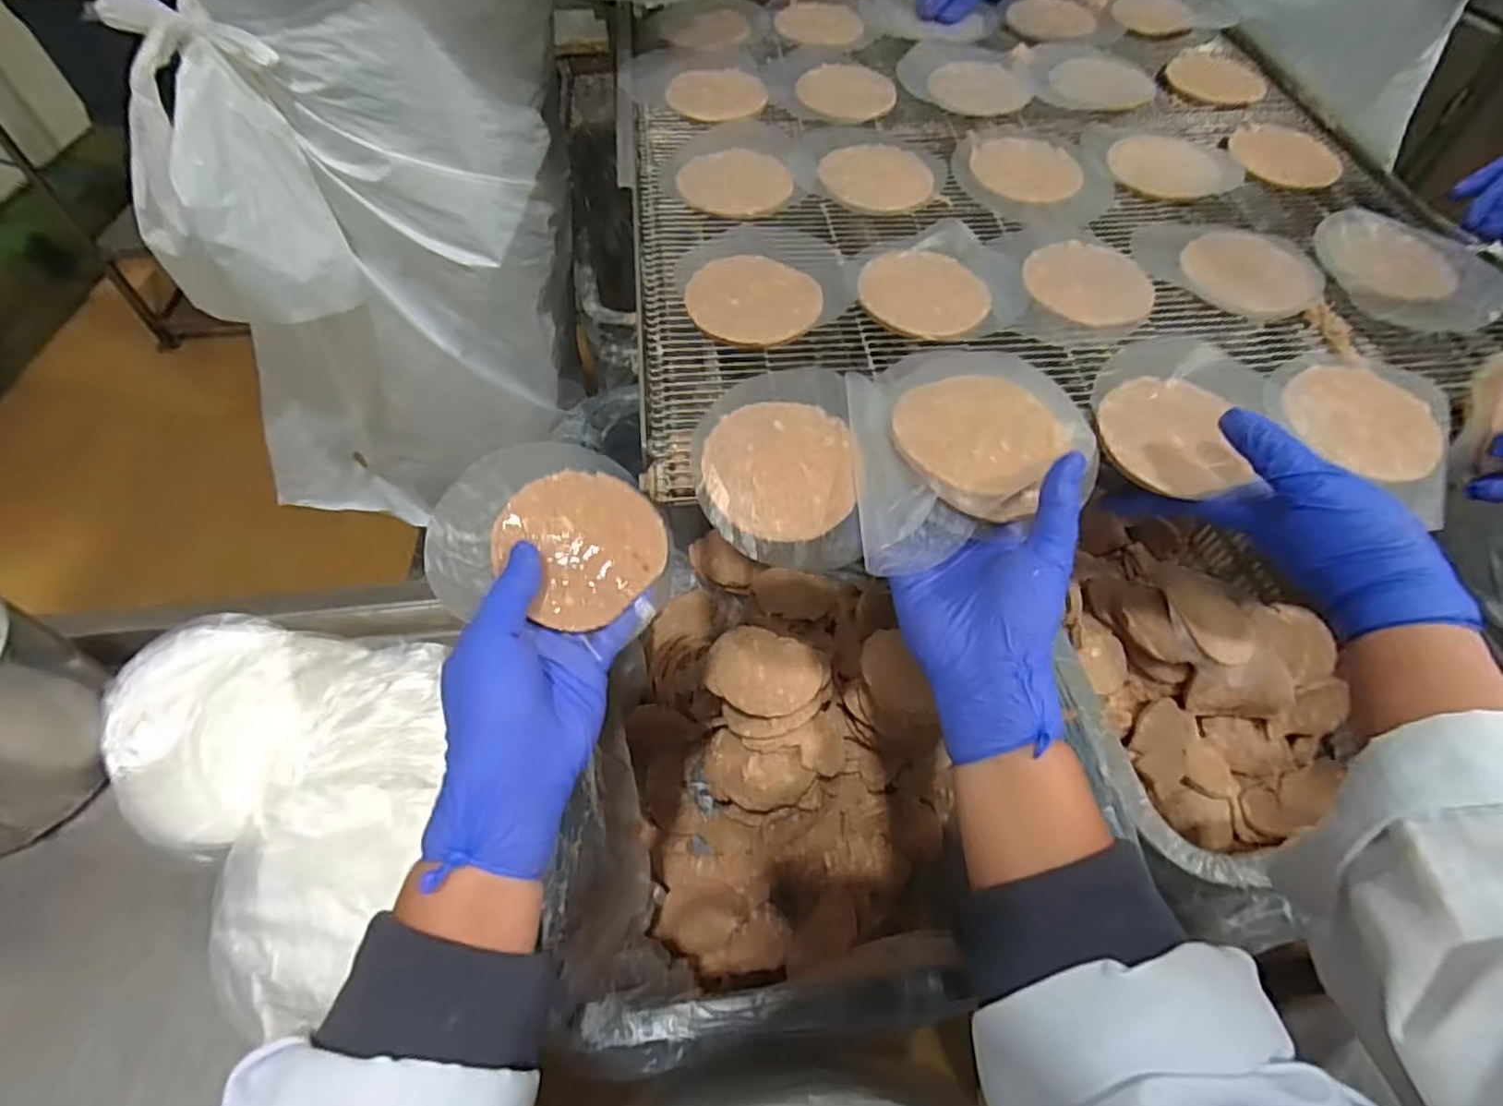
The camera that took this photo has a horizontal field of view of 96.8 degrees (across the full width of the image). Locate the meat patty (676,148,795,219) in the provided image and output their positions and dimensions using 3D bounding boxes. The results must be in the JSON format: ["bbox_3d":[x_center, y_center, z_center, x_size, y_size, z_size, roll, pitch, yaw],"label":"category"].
[{"bbox_3d":[-0.014,-0.282,0.508,0.080,0.006,0.082,1,60,-1],"label":"meat patty"}]

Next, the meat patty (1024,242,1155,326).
[{"bbox_3d":[0.230,-0.184,0.454,0.084,0.004,0.074,35,65,17],"label":"meat patty"}]

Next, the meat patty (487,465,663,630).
[{"bbox_3d":[-0.085,-0.006,0.344,0.079,0.010,0.078,5,71,-15],"label":"meat patty"}]

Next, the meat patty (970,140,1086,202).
[{"bbox_3d":[0.218,-0.304,0.531,0.085,0.006,0.069,14,60,6],"label":"meat patty"}]

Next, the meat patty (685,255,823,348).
[{"bbox_3d":[0.002,-0.166,0.438,0.084,0.008,0.082,4,60,0],"label":"meat patty"}]

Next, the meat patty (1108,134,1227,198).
[{"bbox_3d":[0.330,-0.309,0.531,0.081,0.010,0.066,0,60,-2],"label":"meat patty"}]

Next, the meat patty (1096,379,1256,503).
[{"bbox_3d":[0.239,-0.071,0.385,0.070,0.009,0.078,9,60,4],"label":"meat patty"}]

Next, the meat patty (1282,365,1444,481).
[{"bbox_3d":[0.364,-0.080,0.396,0.077,0.005,0.081,-31,66,-18],"label":"meat patty"}]

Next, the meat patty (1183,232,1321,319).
[{"bbox_3d":[0.345,-0.192,0.459,0.088,0.006,0.077,17,61,8],"label":"meat patty"}]

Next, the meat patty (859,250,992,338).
[{"bbox_3d":[0.115,-0.173,0.445,0.084,0.006,0.077,10,60,4],"label":"meat patty"}]

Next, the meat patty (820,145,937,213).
[{"bbox_3d":[0.096,-0.291,0.517,0.077,0.010,0.080,1,60,-1],"label":"meat patty"}]

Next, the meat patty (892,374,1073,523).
[{"bbox_3d":[0.121,-0.062,0.363,0.084,0.014,0.087,29,63,14],"label":"meat patty"}]

